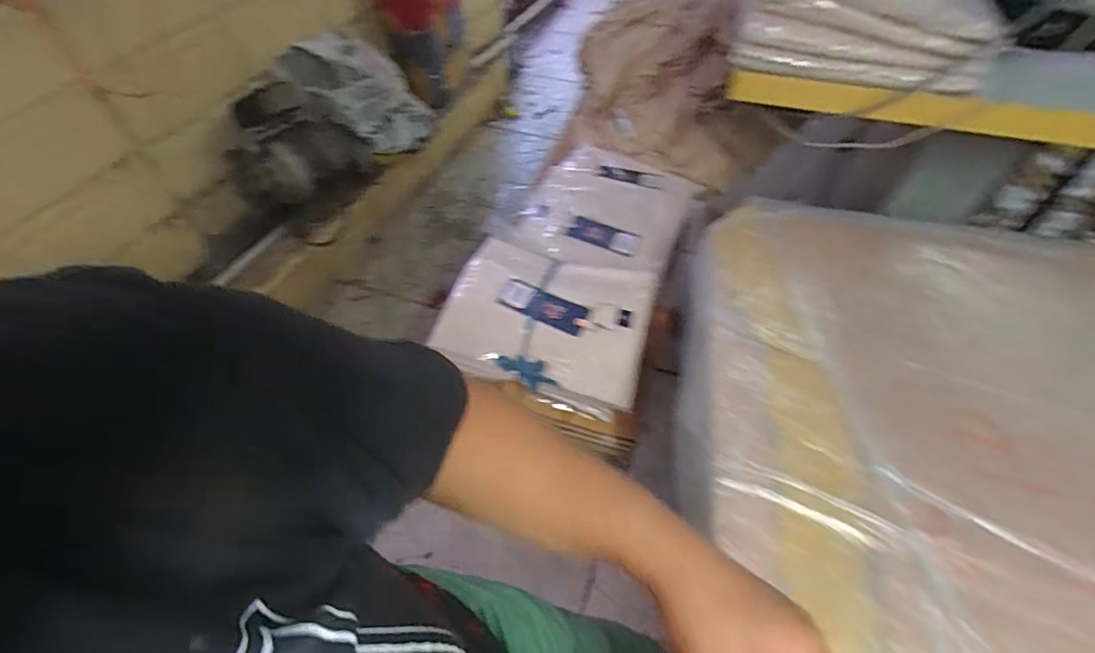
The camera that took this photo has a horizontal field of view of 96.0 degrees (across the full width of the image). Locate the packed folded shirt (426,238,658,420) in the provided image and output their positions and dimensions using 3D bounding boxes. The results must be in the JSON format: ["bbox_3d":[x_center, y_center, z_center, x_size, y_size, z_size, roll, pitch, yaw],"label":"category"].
[{"bbox_3d":[-0.003,-0.011,0.669,0.270,0.054,0.216,12,54,9],"label":"packed folded shirt"}]

